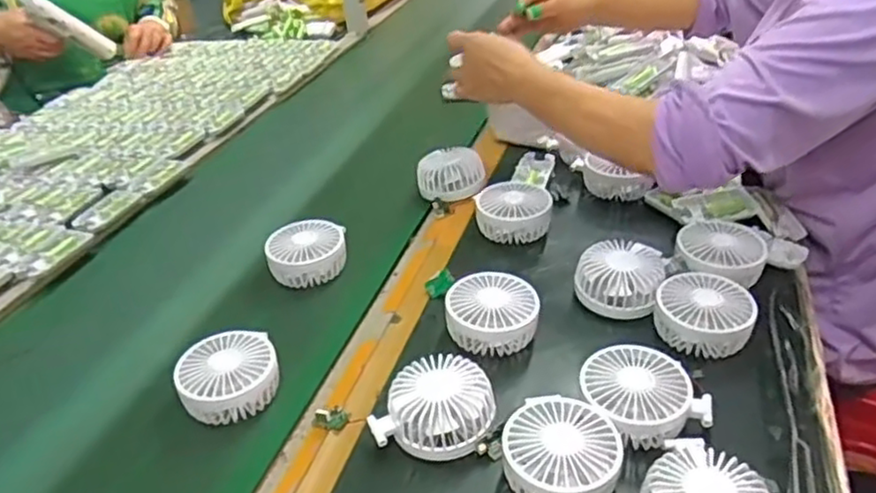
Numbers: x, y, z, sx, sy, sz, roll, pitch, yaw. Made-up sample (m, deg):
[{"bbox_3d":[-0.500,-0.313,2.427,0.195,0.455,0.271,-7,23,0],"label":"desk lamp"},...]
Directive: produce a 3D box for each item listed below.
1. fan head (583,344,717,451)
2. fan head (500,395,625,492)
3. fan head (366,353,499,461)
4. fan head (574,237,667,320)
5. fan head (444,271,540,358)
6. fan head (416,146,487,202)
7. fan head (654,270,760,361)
[{"bbox_3d":[0.167,0.128,0.584,0.088,0.052,0.087,-3,34,2],"label":"fan head"},{"bbox_3d":[0.096,0.165,0.541,0.088,0.047,0.087,-3,34,2],"label":"fan head"},{"bbox_3d":[-0.003,0.132,0.584,0.103,0.037,0.085,0,34,5],"label":"fan head"},{"bbox_3d":[0.186,0.033,0.715,0.086,0.048,0.087,6,35,15],"label":"fan head"},{"bbox_3d":[0.053,0.069,0.681,0.087,0.053,0.073,-5,34,-2],"label":"fan head"},{"bbox_3d":[0.016,-0.091,0.912,0.090,0.046,0.083,-5,34,-2],"label":"fan head"},{"bbox_3d":[0.254,0.066,0.666,0.090,0.048,0.084,8,36,17],"label":"fan head"}]

